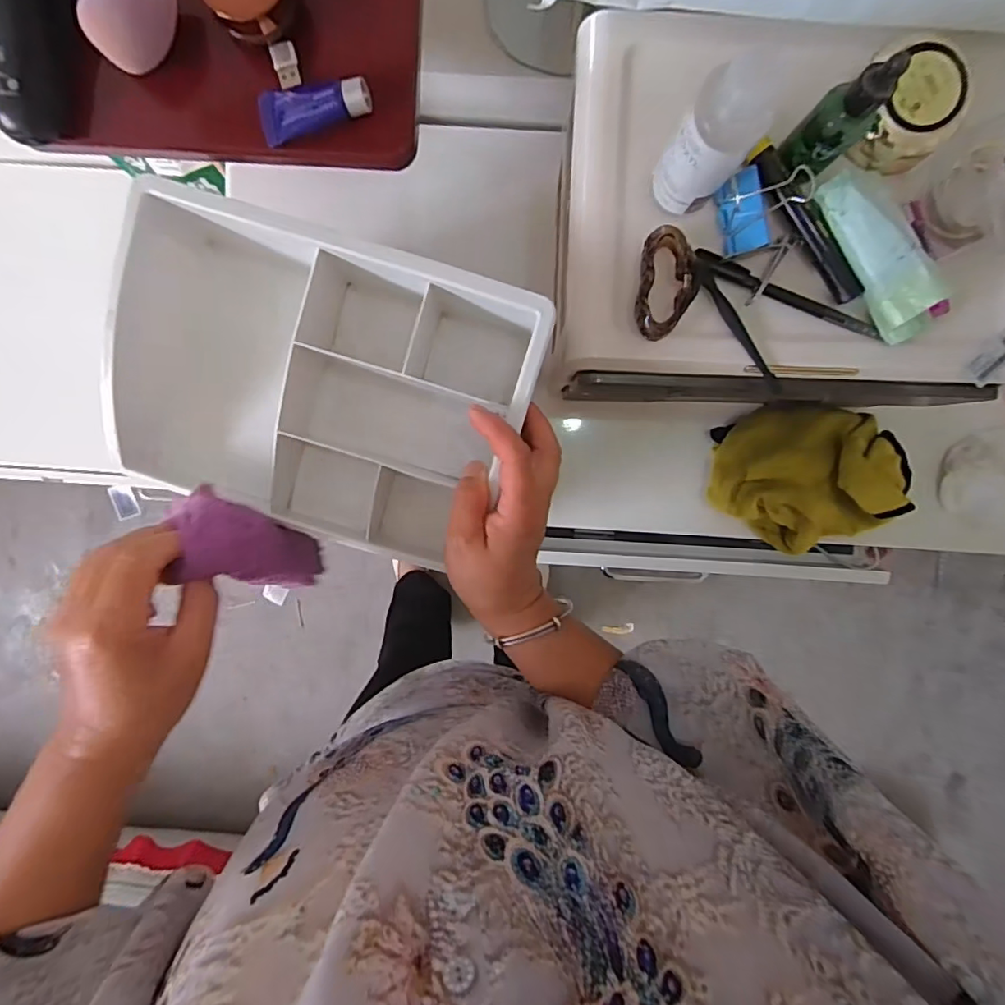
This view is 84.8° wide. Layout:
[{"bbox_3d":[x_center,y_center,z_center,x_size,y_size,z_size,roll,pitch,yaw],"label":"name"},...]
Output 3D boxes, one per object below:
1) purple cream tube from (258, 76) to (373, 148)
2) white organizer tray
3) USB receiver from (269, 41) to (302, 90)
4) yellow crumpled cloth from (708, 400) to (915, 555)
[{"bbox_3d":[-0.112,-0.235,0.327,0.068,0.017,0.024,-8,95,2],"label":"purple cream tube"},{"bbox_3d":[-0.124,-0.076,0.389,0.276,0.080,0.198,15,97,1],"label":"white organizer tray"},{"bbox_3d":[-0.130,-0.262,0.330,0.014,0.004,0.025,-12,95,2],"label":"USB receiver"},{"bbox_3d":[0.308,-0.021,0.550,0.189,0.043,0.147,8,95,0],"label":"yellow crumpled cloth"}]

